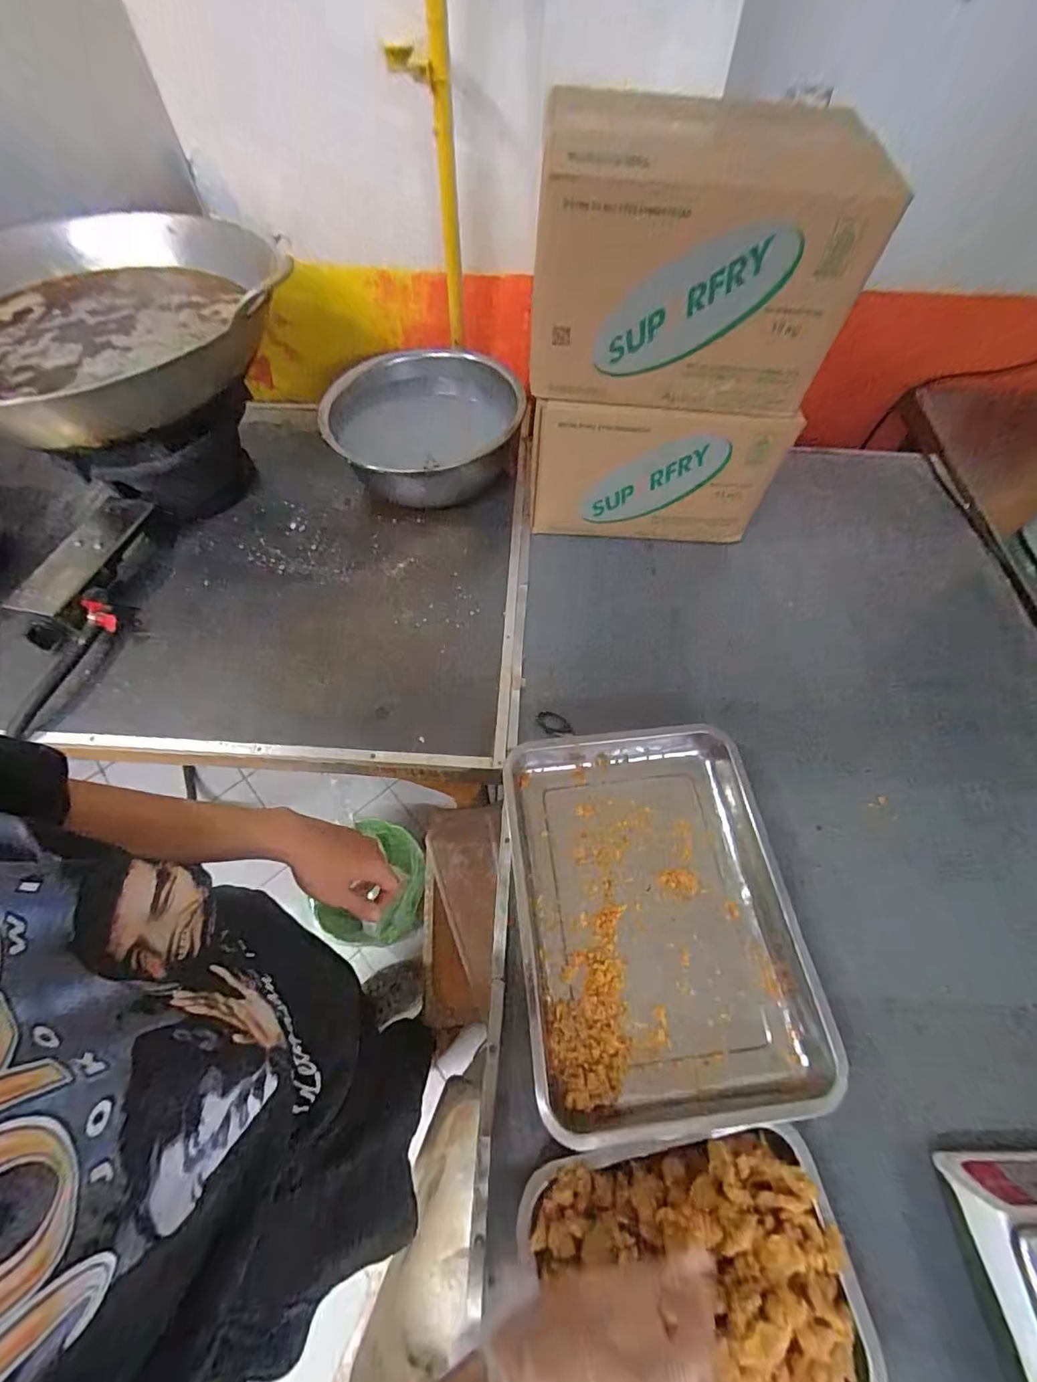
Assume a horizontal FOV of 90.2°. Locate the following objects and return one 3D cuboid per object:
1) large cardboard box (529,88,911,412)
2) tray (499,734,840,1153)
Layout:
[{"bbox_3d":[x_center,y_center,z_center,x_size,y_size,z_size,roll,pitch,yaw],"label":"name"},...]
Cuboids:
[{"bbox_3d":[0.198,-0.518,0.621,0.351,0.247,0.200,0,60,-1],"label":"large cardboard box"},{"bbox_3d":[0.151,0.233,0.574,0.306,0.046,0.384,-6,60,-4],"label":"tray"}]

